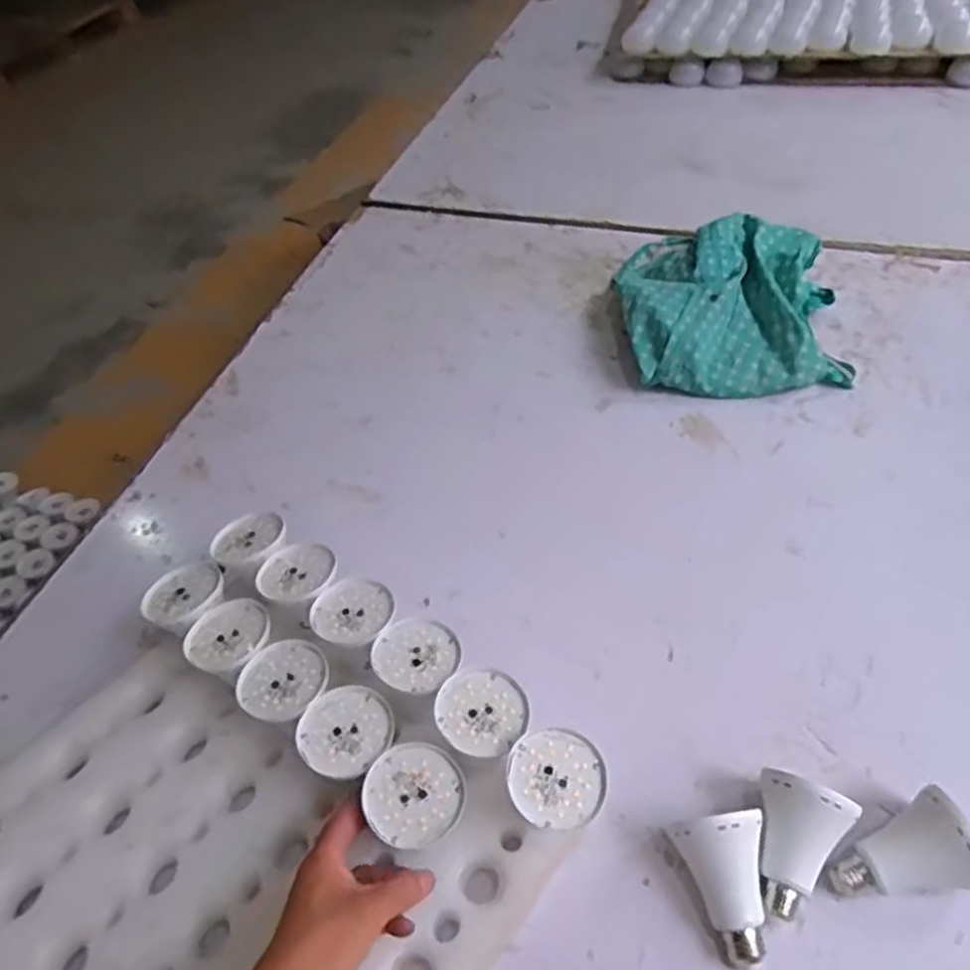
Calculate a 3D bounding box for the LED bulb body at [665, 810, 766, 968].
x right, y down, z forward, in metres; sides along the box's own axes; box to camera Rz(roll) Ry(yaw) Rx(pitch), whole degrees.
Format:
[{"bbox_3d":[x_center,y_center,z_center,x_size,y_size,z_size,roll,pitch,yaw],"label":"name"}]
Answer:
[{"bbox_3d":[0.164,0.265,0.485,0.061,0.056,0.086,-11,50,-3],"label":"LED bulb body"}]

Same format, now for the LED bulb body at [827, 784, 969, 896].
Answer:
[{"bbox_3d":[0.276,0.247,0.485,0.081,0.057,0.057,-17,50,-8],"label":"LED bulb body"}]

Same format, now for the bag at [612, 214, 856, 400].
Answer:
[{"bbox_3d":[0.291,-0.236,0.895,0.252,0.066,0.308,2,50,8],"label":"bag"}]

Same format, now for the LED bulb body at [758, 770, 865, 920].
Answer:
[{"bbox_3d":[0.205,0.243,0.489,0.062,0.056,0.082,22,56,22],"label":"LED bulb body"}]

